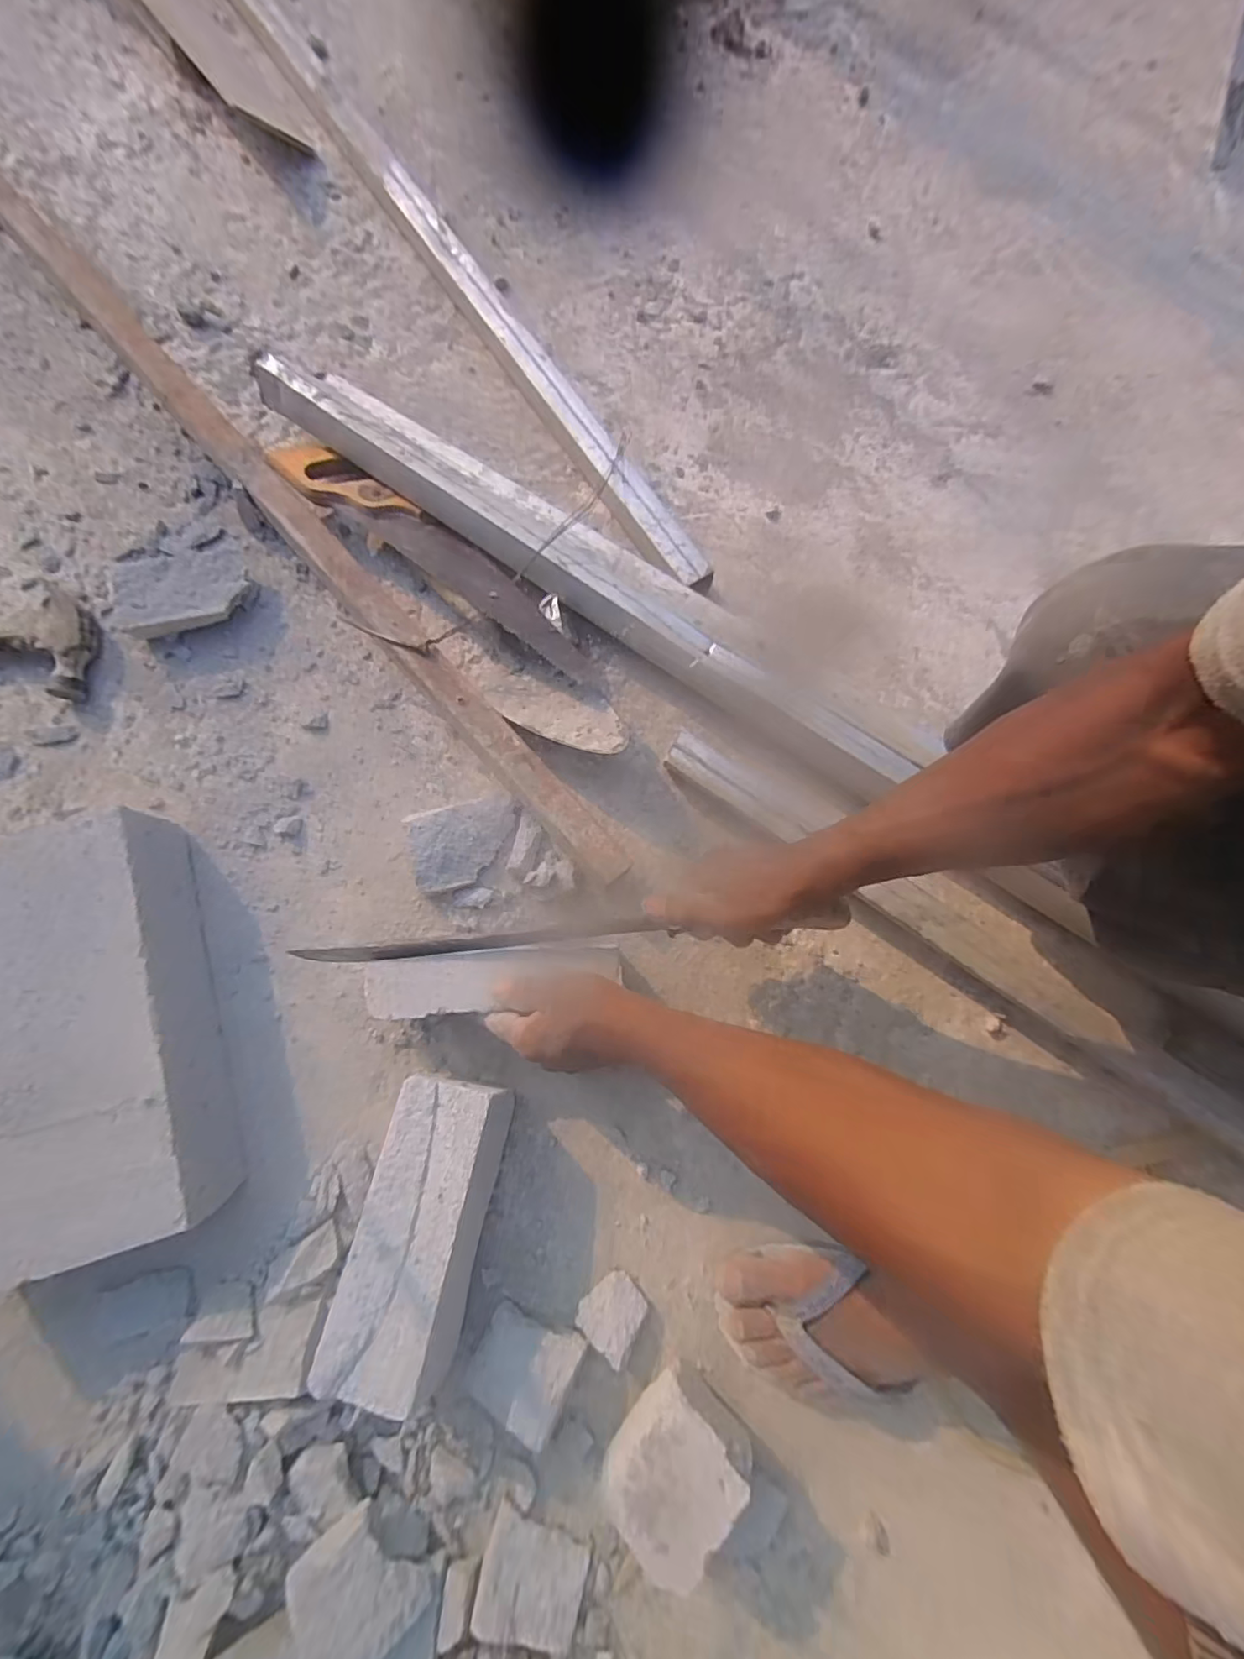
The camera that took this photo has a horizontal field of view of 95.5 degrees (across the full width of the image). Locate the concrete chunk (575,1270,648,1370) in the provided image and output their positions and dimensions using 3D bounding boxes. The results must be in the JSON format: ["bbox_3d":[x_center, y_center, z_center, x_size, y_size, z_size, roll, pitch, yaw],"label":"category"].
[{"bbox_3d":[-0.007,0.384,0.448,0.044,0.025,0.047,41,80,8],"label":"concrete chunk"}]

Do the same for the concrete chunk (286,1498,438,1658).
[{"bbox_3d":[-0.184,0.513,0.378,0.069,0.035,0.079,-40,81,-9],"label":"concrete chunk"}]

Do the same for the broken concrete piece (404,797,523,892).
[{"bbox_3d":[-0.144,0.010,0.526,0.098,0.030,0.072,-20,78,-5],"label":"broken concrete piece"}]

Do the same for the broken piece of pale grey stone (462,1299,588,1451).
[{"bbox_3d":[-0.075,0.408,0.427,0.076,0.022,0.065,16,55,16],"label":"broken piece of pale grey stone"}]

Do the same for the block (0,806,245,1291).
[{"bbox_3d":[-0.452,0.168,0.459,0.199,0.078,0.324,-18,78,-5],"label":"block"}]

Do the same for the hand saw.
[{"bbox_3d":[-0.185,-0.273,0.577,0.409,0.051,0.066,35,79,7],"label":"hand saw"}]

